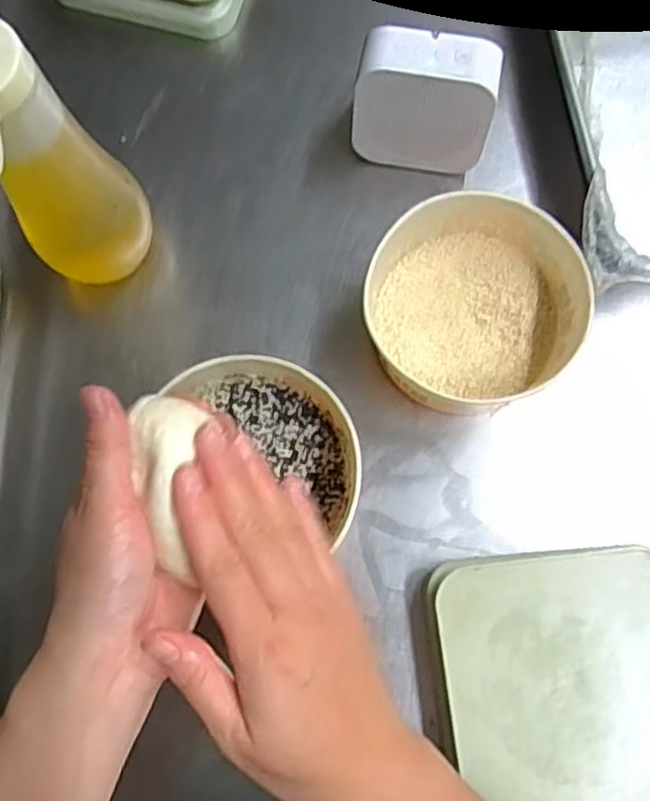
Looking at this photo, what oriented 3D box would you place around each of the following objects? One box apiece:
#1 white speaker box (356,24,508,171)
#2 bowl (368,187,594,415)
[{"bbox_3d":[0.066,-0.195,0.481,0.090,0.091,0.052,8,77,4],"label":"white speaker box"},{"bbox_3d":[0.092,-0.058,0.459,0.125,0.070,0.120,0,77,2],"label":"bowl"}]

